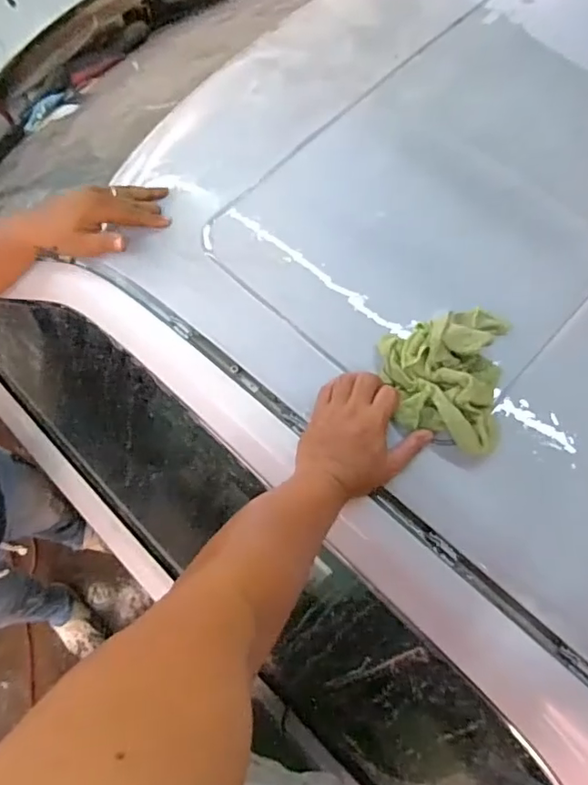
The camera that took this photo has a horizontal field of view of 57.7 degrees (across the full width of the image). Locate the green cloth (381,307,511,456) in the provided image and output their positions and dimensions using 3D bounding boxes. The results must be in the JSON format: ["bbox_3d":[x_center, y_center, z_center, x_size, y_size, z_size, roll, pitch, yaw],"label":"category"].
[{"bbox_3d":[0.169,-0.032,0.598,0.134,0.051,0.173,14,68,5],"label":"green cloth"}]

